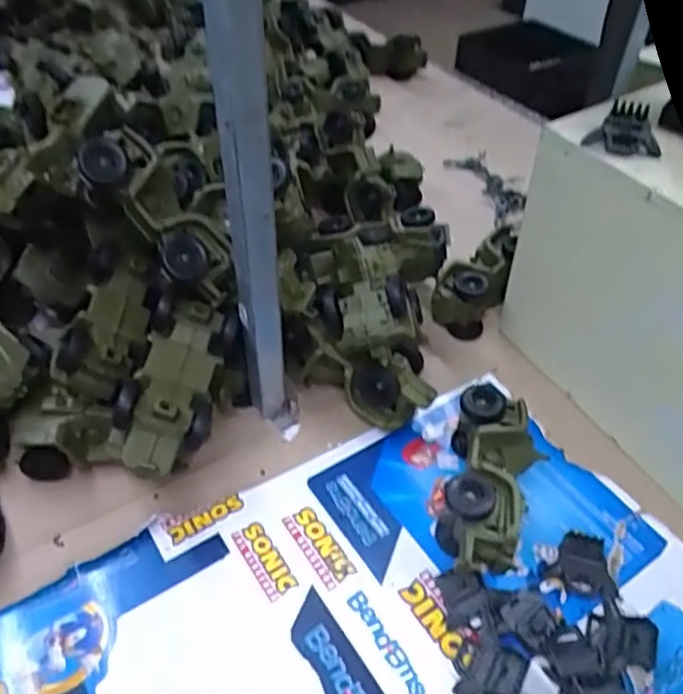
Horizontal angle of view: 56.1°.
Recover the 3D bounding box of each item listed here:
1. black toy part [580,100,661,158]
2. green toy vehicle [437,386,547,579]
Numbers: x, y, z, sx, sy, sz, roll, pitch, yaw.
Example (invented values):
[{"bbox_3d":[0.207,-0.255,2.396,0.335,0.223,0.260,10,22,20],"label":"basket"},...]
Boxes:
[{"bbox_3d":[0.266,-0.201,0.595,0.064,0.030,0.048,22,48,19],"label":"black toy part"},{"bbox_3d":[0.144,0.135,0.622,0.084,0.081,0.180,11,45,9],"label":"green toy vehicle"}]

